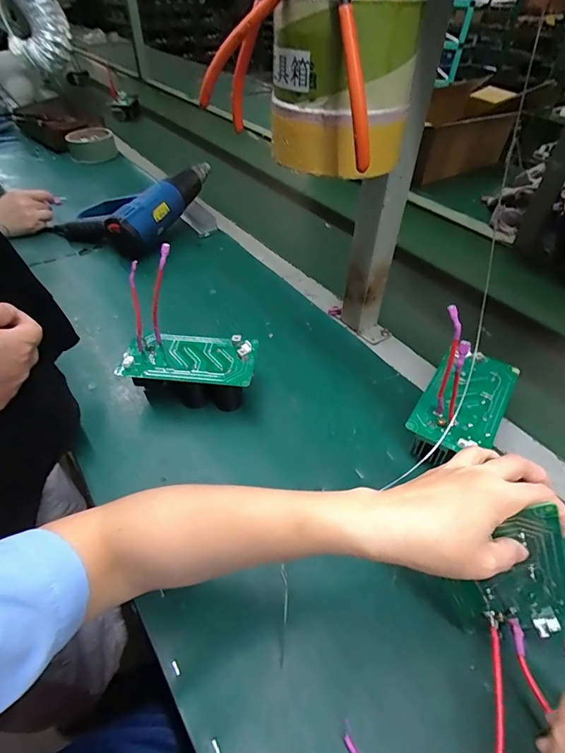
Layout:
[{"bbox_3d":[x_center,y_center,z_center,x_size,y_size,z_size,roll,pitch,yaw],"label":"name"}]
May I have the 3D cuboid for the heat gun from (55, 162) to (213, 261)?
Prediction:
[{"bbox_3d":[-0.289,-0.345,0.798,0.210,0.082,0.268,16,47,14],"label":"heat gun"}]

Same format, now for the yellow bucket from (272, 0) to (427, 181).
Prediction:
[{"bbox_3d":[0.049,-0.248,0.350,0.095,0.116,0.095,1,45,-1],"label":"yellow bucket"}]

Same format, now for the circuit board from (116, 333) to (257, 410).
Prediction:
[{"bbox_3d":[-0.108,-0.004,0.495,0.150,0.067,0.080,6,45,5],"label":"circuit board"}]

